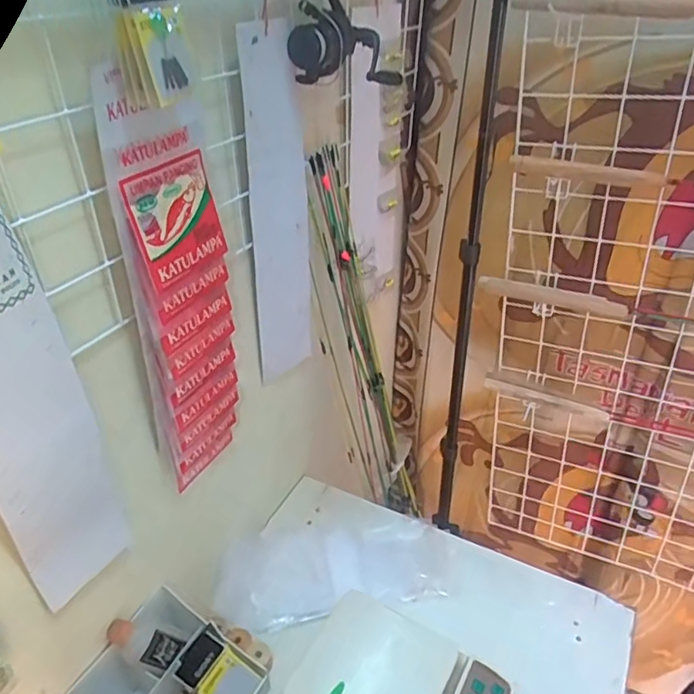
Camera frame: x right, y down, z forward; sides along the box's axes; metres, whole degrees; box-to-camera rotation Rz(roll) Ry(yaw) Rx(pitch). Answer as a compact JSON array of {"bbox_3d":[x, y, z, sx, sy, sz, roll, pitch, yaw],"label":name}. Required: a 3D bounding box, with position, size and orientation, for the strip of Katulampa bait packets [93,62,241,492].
[{"bbox_3d":[-0.155,-0.040,0.556,0.026,0.398,0.120,16,38,25],"label":"strip of Katulampa bait packets"}]

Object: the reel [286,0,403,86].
[{"bbox_3d":[-0.007,-0.340,0.608,0.110,0.109,0.108,-4,34,-3],"label":"reel"}]

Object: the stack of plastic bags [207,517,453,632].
[{"bbox_3d":[-0.020,0.290,0.782,0.296,0.029,0.141,-8,35,-9],"label":"stack of plastic bags"}]

